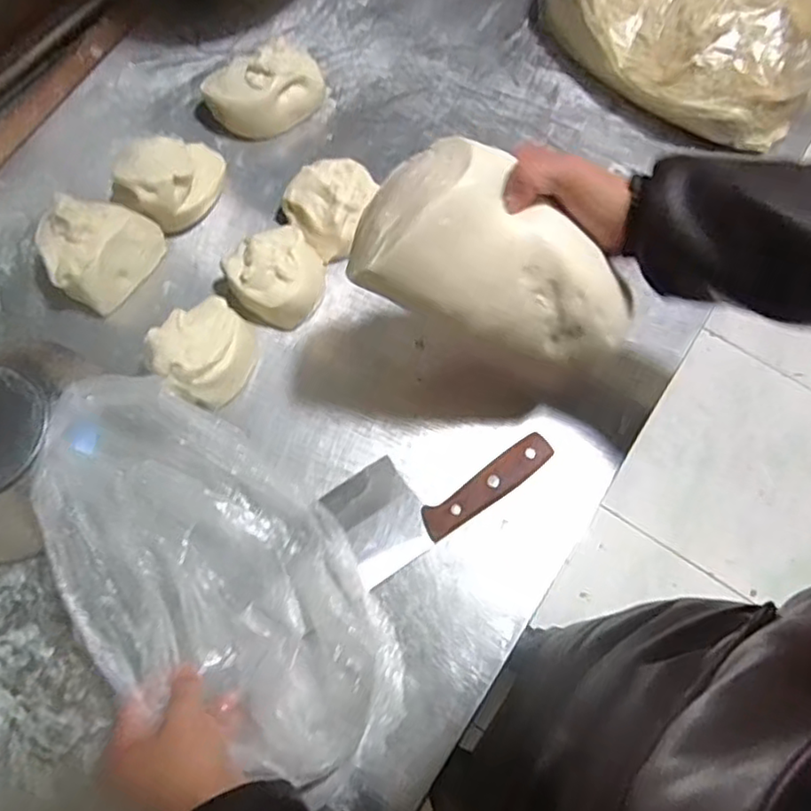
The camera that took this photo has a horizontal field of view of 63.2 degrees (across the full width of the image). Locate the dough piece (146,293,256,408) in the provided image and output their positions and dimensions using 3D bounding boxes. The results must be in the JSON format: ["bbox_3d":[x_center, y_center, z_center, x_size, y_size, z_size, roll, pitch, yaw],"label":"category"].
[{"bbox_3d":[-0.174,-0.049,0.571,0.078,0.052,0.089,28,73,8],"label":"dough piece"}]

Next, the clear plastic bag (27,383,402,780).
[{"bbox_3d":[-0.147,0.125,0.503,0.181,0.071,0.316,-34,75,-12],"label":"clear plastic bag"}]

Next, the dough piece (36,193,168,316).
[{"bbox_3d":[-0.282,-0.145,0.595,0.078,0.068,0.098,28,73,8],"label":"dough piece"}]

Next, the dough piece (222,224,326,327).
[{"bbox_3d":[-0.114,-0.117,0.599,0.085,0.045,0.078,0,71,-1],"label":"dough piece"}]

